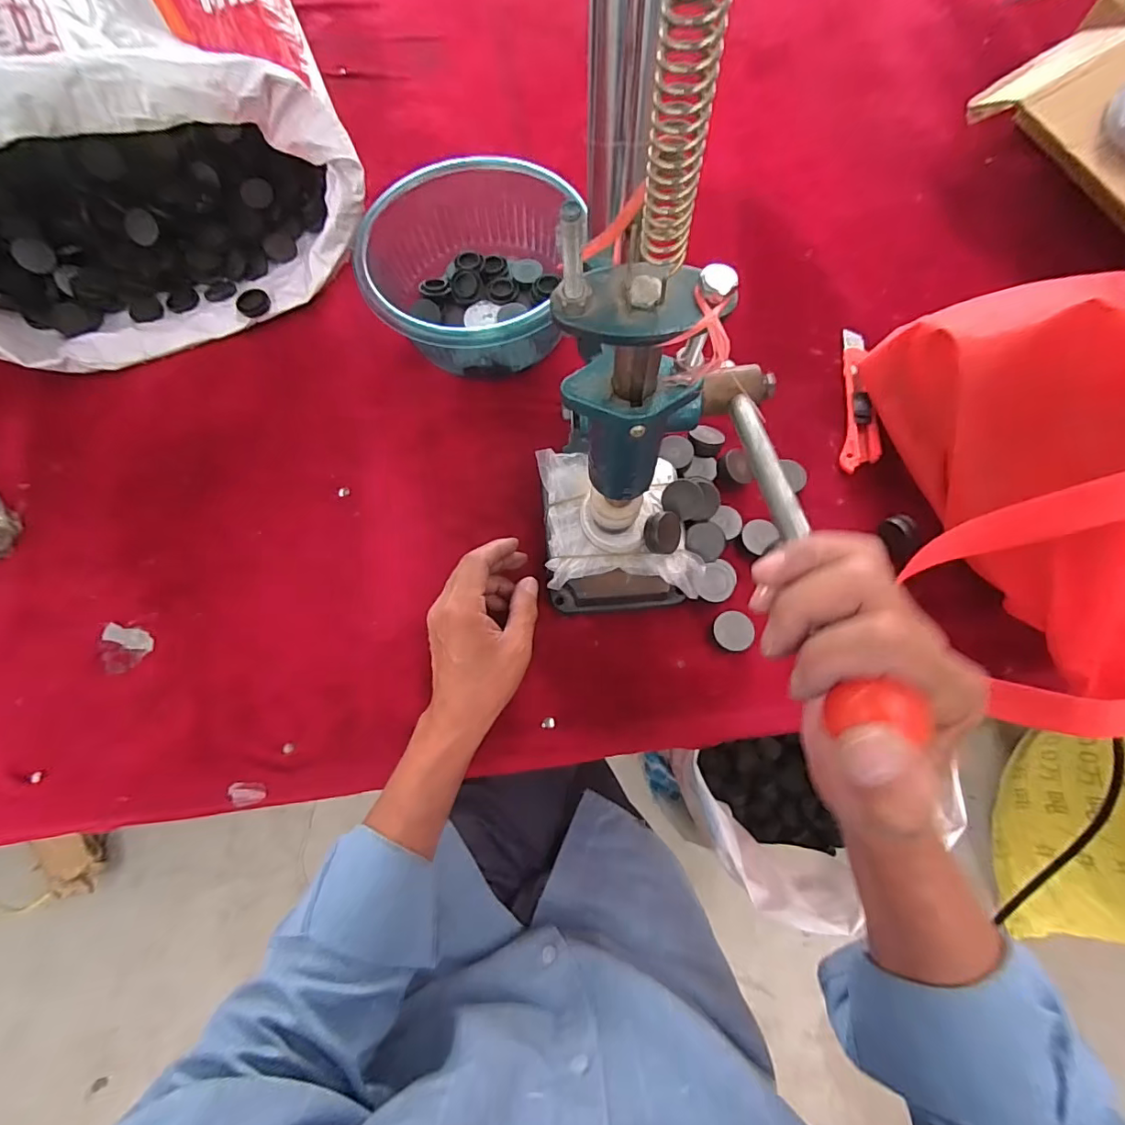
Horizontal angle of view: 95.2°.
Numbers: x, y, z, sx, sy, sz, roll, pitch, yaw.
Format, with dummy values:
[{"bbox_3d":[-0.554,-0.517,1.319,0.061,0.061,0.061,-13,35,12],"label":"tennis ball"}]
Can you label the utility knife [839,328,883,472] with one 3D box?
[{"bbox_3d":[0.278,-0.157,0.482,0.032,0.009,0.156,6,71,3],"label":"utility knife"}]

